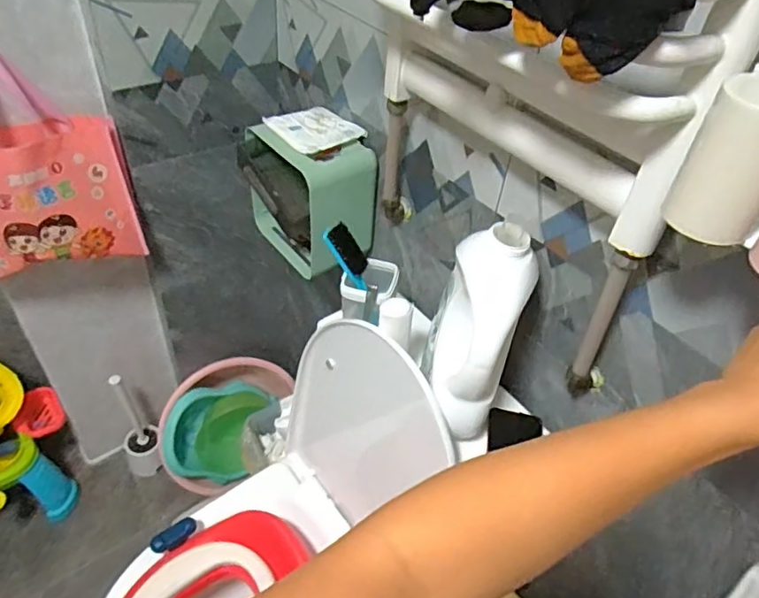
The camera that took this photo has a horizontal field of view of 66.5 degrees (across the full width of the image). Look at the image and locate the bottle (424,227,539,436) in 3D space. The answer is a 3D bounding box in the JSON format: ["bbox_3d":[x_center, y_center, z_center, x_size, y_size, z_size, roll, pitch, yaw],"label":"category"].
[{"bbox_3d":[0.116,0.038,0.712,0.102,0.261,0.086,15,17,9],"label":"bottle"}]

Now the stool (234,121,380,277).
[{"bbox_3d":[-0.123,-0.185,1.031,0.166,0.214,0.203,-22,50,-27],"label":"stool"}]

